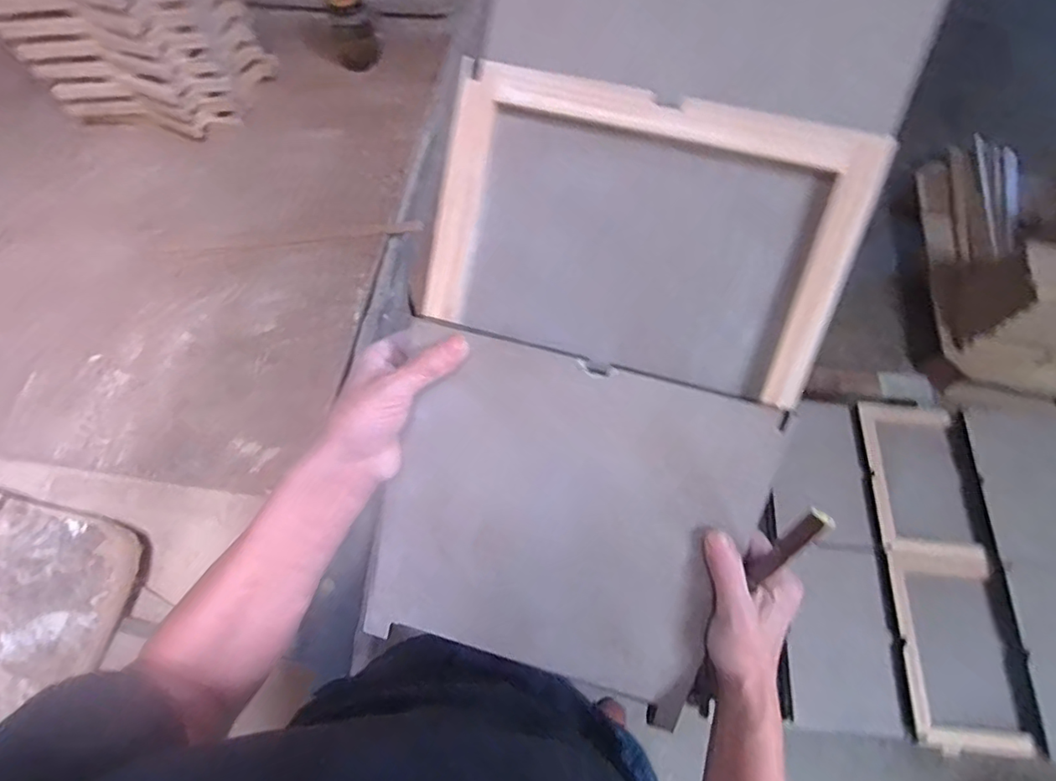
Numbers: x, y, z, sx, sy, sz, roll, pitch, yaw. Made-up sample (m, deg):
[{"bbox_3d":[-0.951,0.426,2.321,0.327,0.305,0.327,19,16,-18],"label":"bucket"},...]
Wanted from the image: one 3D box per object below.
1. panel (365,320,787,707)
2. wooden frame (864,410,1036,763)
[{"bbox_3d":[0.023,0.106,0.420,0.269,0.012,0.260,15,107,1],"label":"panel"},{"bbox_3d":[0.680,0.277,0.905,0.152,0.026,0.552,4,65,2],"label":"wooden frame"}]

